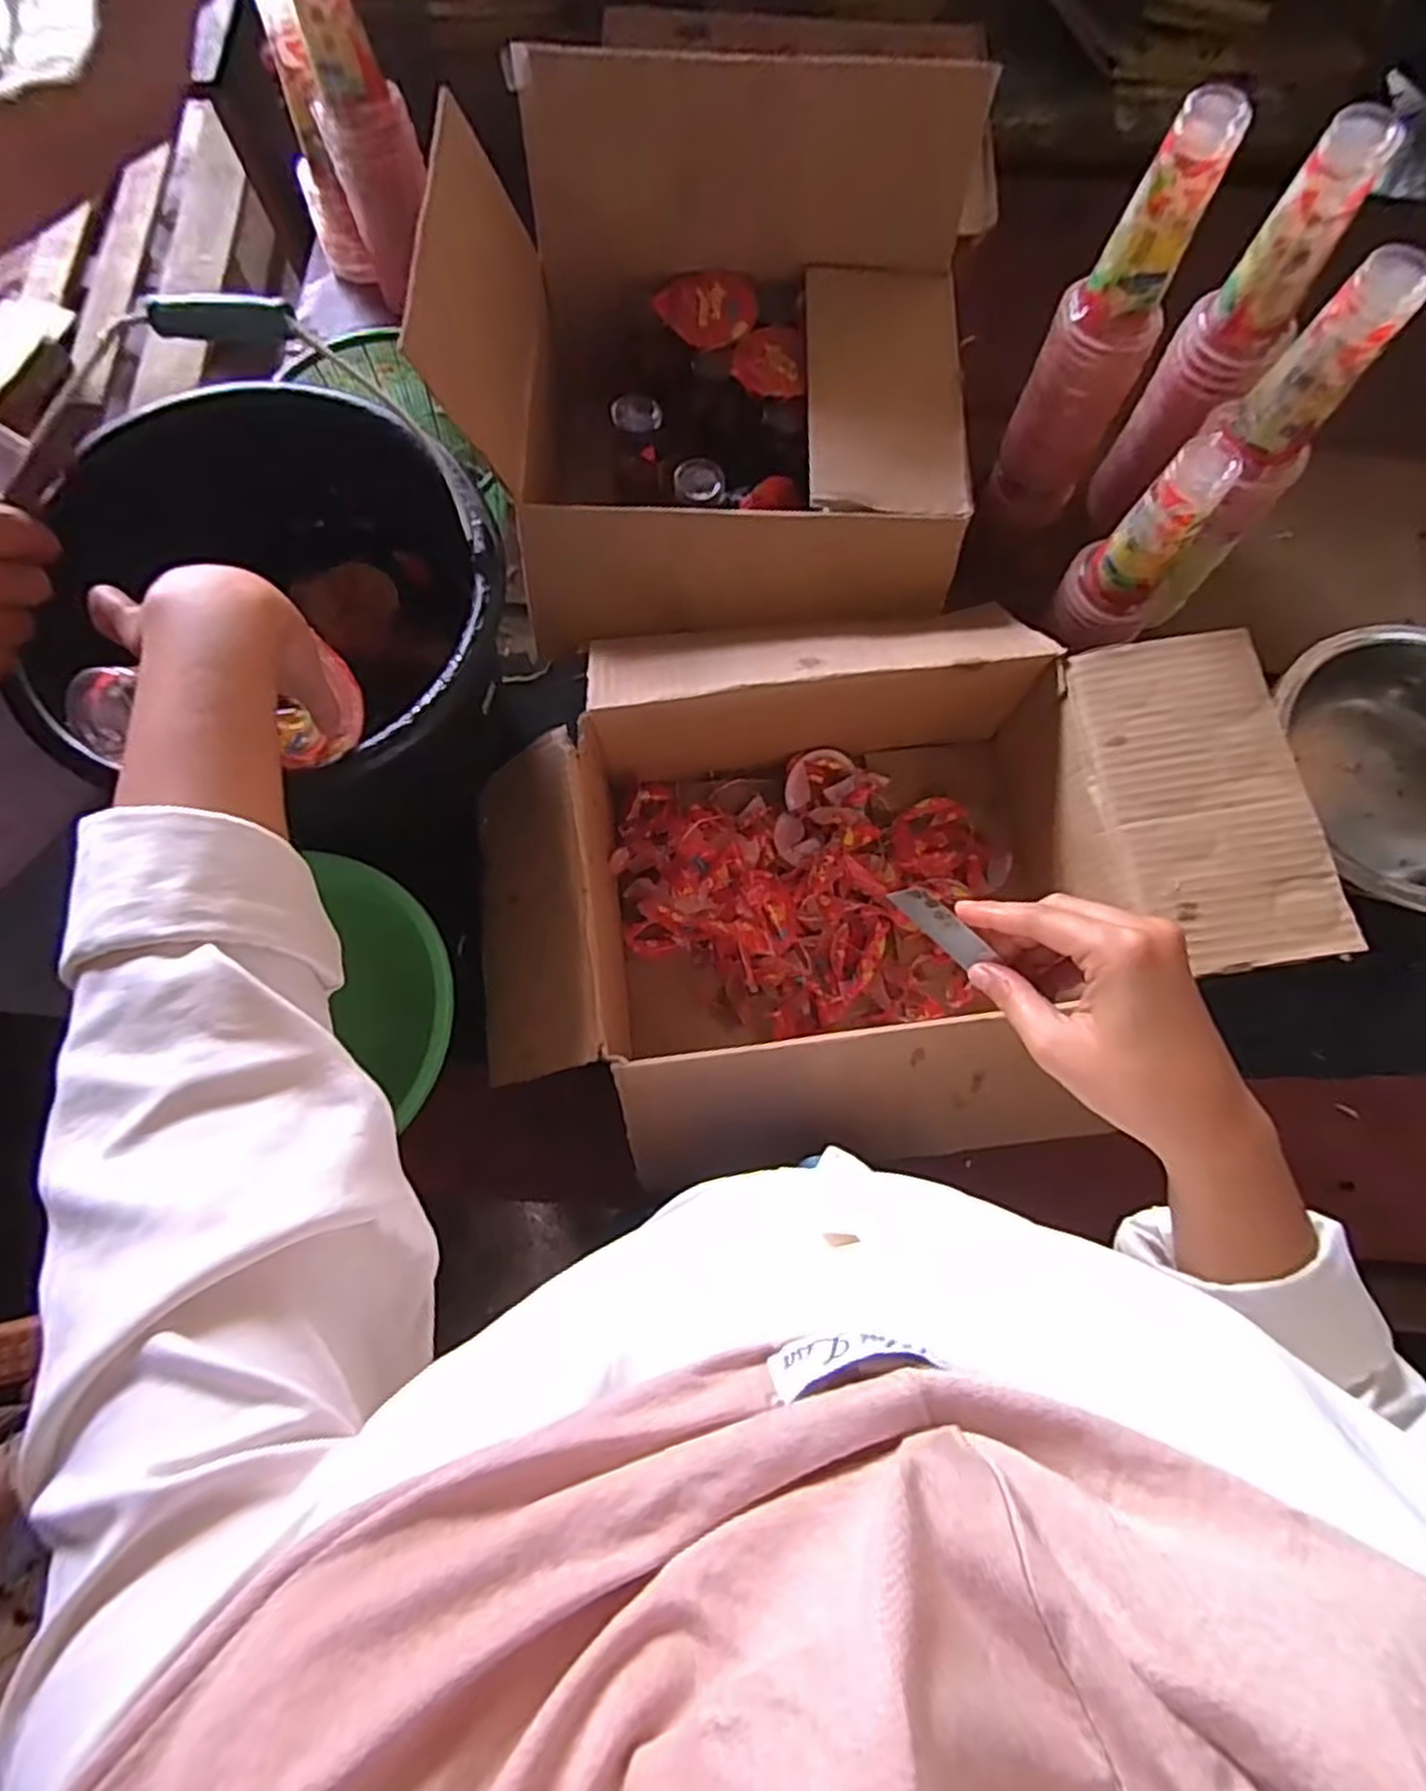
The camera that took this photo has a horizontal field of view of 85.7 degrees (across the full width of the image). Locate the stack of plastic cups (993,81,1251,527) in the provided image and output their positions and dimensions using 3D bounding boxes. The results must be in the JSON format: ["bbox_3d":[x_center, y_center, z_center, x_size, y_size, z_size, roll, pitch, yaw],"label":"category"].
[{"bbox_3d":[0.282,-0.397,0.563,0.076,0.267,0.059,35,79,8],"label":"stack of plastic cups"}]

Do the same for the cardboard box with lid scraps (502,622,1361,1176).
[{"bbox_3d":[0.108,-0.020,0.546,0.534,0.139,0.396,-1,76,-1],"label":"cardboard box with lid scraps"}]

